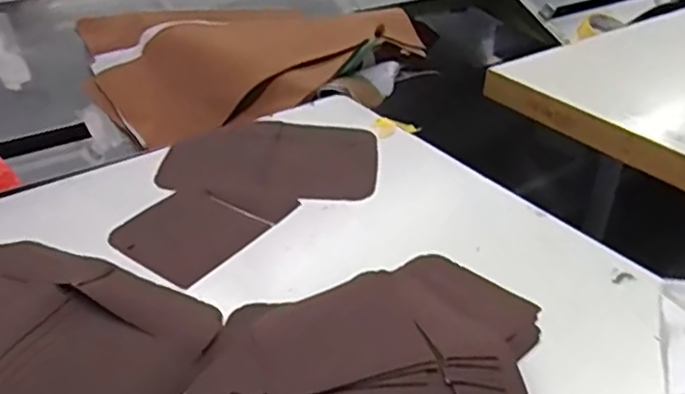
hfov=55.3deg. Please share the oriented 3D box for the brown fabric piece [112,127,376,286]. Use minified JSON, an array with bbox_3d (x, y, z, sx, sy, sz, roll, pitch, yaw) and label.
[{"bbox_3d":[-0.085,-0.019,0.575,0.252,0.009,0.164,-27,41,-37],"label":"brown fabric piece"}]

